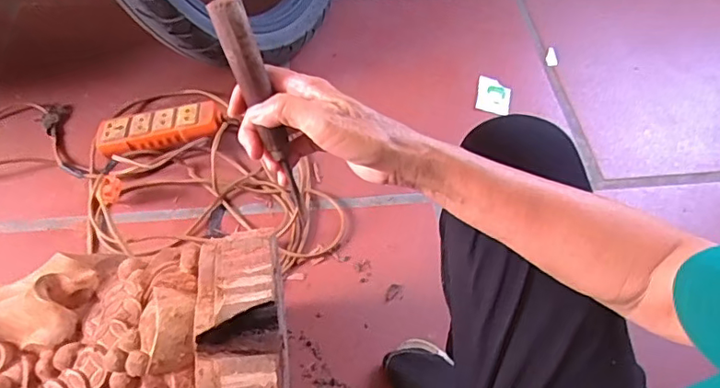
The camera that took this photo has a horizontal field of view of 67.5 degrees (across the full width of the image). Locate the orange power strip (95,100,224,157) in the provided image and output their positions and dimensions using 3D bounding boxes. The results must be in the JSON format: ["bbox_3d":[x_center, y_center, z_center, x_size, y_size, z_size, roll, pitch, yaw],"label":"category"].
[{"bbox_3d":[-0.312,-0.103,0.842,0.202,0.032,0.055,-9,57,7],"label":"orange power strip"}]

